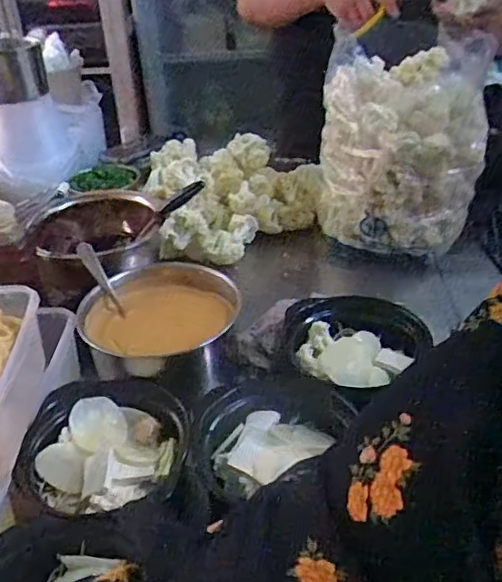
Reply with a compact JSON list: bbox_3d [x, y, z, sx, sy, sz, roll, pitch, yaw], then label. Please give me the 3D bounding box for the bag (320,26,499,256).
[{"bbox_3d":[0.246,-0.246,0.987,0.243,0.289,0.223,6,35,12],"label":"bag"}]

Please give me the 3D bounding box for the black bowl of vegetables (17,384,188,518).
[{"bbox_3d":[-0.156,0.171,0.631,0.171,0.056,0.168,-2,35,1],"label":"black bowl of vegetables"}]

